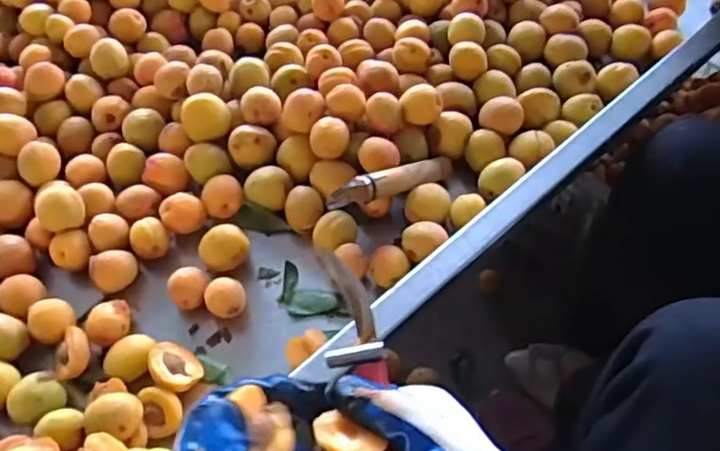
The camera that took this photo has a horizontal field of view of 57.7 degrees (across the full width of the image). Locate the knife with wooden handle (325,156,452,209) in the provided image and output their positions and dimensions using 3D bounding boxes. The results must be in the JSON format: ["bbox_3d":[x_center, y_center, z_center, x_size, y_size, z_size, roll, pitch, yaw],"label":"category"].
[{"bbox_3d":[0.033,-0.039,0.583,0.135,0.026,0.020,-18,53,-32],"label":"knife with wooden handle"}]

